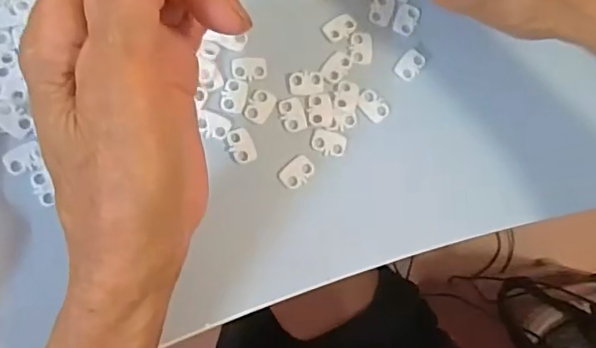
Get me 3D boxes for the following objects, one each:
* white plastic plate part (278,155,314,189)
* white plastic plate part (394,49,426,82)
[{"bbox_3d":[0.000,-0.001,0.292,0.018,0.004,0.013,-42,91,-11],"label":"white plastic plate part"},{"bbox_3d":[0.063,-0.060,0.313,0.012,0.004,0.020,41,79,-3],"label":"white plastic plate part"}]

